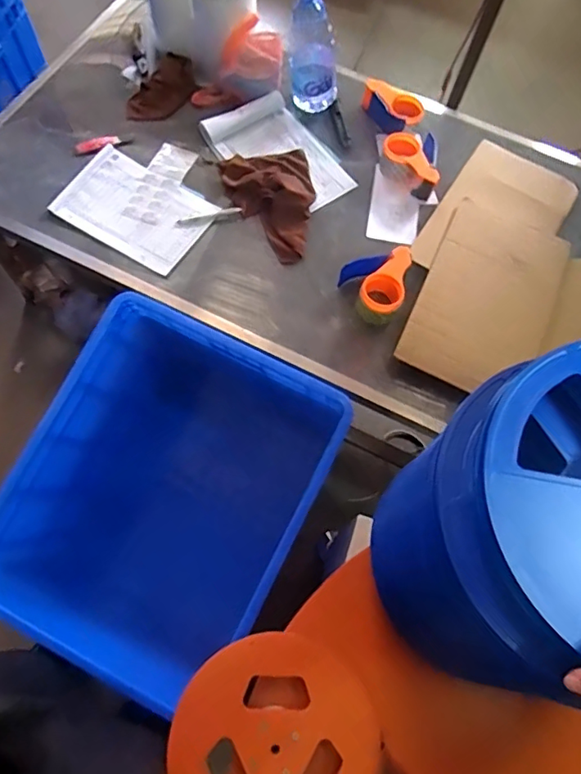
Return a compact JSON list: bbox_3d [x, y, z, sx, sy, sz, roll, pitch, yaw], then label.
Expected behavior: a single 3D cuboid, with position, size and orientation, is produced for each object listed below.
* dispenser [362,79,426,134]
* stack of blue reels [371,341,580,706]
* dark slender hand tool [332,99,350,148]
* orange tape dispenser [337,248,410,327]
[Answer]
[{"bbox_3d":[0.223,-0.628,1.195,0.151,0.065,0.056,27,69,8],"label":"dispenser"},{"bbox_3d":[0.305,0.159,0.616,0.358,0.319,0.310,-12,69,-8],"label":"stack of blue reels"},{"bbox_3d":[0.118,-0.606,1.226,0.021,0.021,0.123,-10,68,-7],"label":"dark slender hand tool"},{"bbox_3d":[0.184,-0.210,1.042,0.143,0.065,0.126,-36,74,-16],"label":"orange tape dispenser"}]

